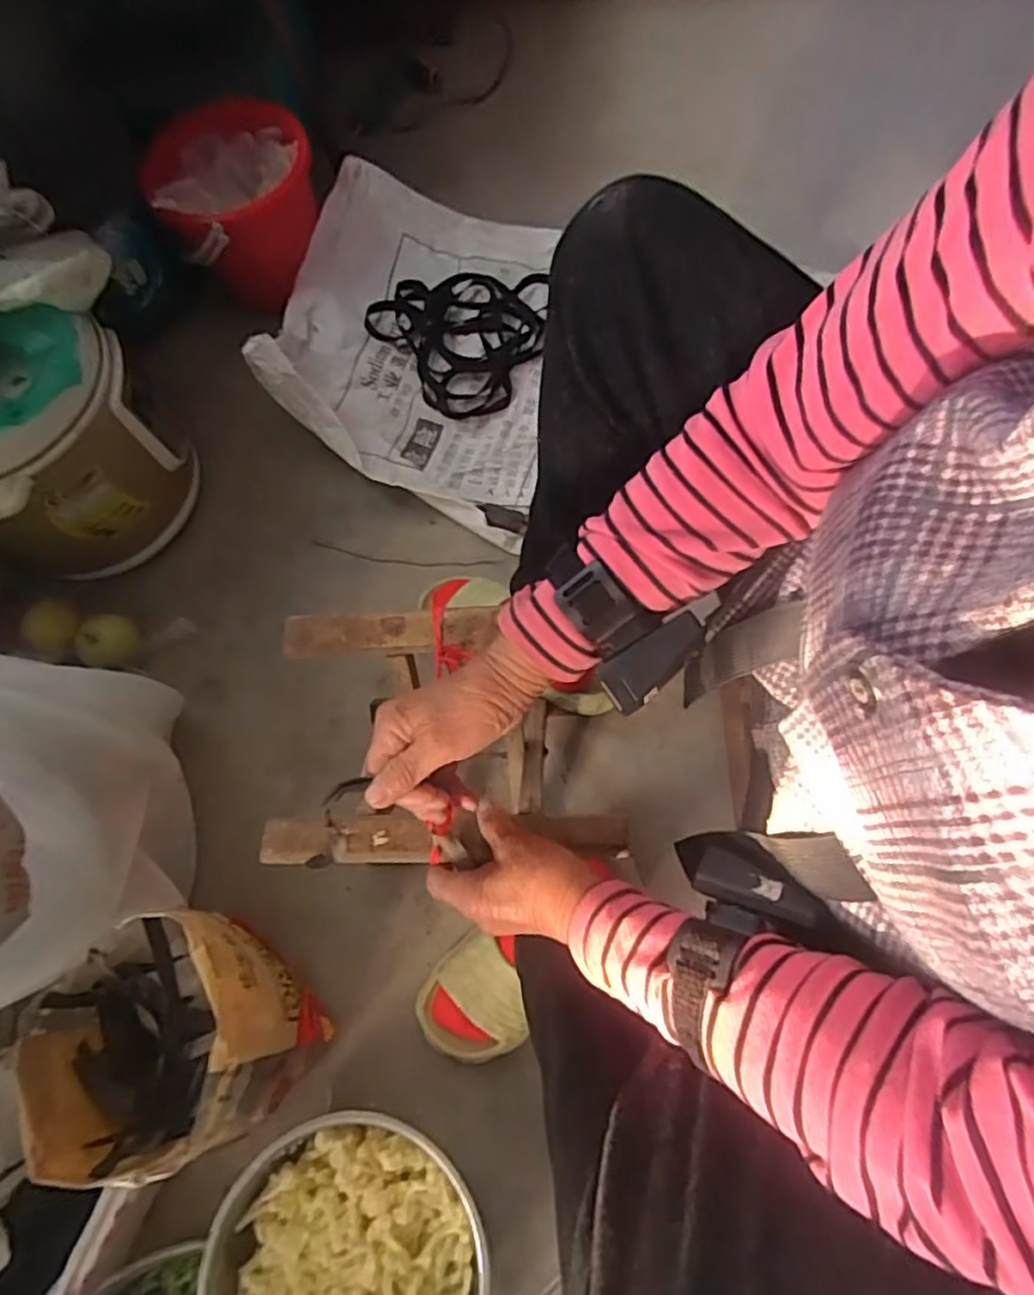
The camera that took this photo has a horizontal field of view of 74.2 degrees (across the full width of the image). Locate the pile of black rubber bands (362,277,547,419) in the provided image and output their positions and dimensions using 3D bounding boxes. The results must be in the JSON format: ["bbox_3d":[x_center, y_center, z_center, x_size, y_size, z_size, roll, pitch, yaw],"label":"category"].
[{"bbox_3d":[-0.085,-0.432,0.956,0.244,0.019,0.230,-2,70,5],"label":"pile of black rubber bands"}]

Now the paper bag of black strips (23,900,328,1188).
[{"bbox_3d":[-0.294,0.353,0.620,0.183,0.186,0.182,42,79,17],"label":"paper bag of black strips"}]

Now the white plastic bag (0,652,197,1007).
[{"bbox_3d":[-0.443,0.151,0.591,0.166,0.327,0.296,-11,70,2],"label":"white plastic bag"}]

